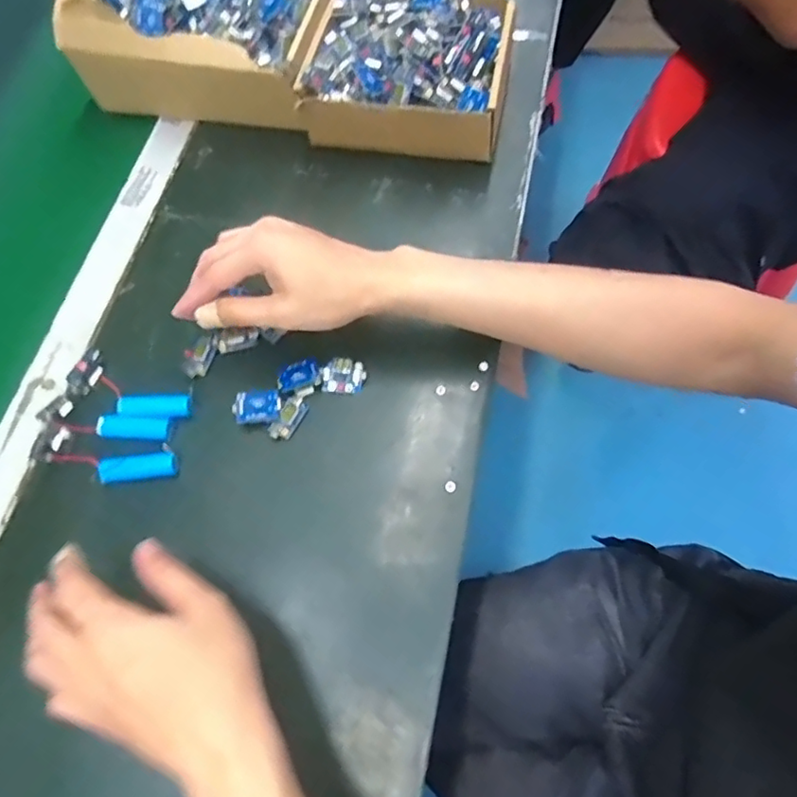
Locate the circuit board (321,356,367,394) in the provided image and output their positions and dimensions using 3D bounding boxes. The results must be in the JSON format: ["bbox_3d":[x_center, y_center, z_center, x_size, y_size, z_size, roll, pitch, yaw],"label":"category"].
[{"bbox_3d":[-0.039,-0.016,0.423,0.030,0.004,0.025,4,84,8],"label":"circuit board"}]

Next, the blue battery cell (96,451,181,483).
[{"bbox_3d":[-0.177,0.047,0.405,0.051,0.012,0.017,-9,66,0],"label":"blue battery cell"}]

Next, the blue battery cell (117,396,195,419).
[{"bbox_3d":[-0.172,0.006,0.419,0.050,0.014,0.015,0,66,4],"label":"blue battery cell"}]

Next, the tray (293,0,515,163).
[{"bbox_3d":[0.008,-0.279,0.506,0.163,0.073,0.143,8,66,6],"label":"tray"}]

